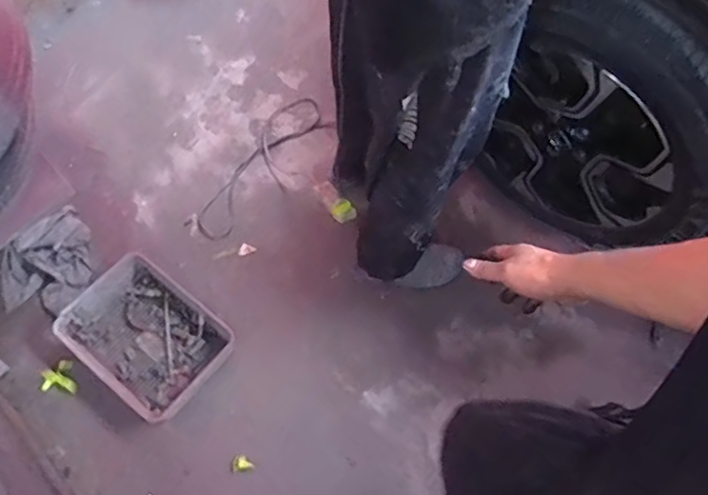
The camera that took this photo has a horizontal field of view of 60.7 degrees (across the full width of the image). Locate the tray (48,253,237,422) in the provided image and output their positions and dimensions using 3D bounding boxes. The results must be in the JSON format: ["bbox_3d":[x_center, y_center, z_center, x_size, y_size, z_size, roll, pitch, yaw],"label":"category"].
[{"bbox_3d":[-0.508,0.214,1.482,0.364,0.074,0.279,37,71,13],"label":"tray"}]

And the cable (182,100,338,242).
[{"bbox_3d":[-0.244,-0.224,1.691,0.174,0.037,0.514,32,69,8],"label":"cable"}]

